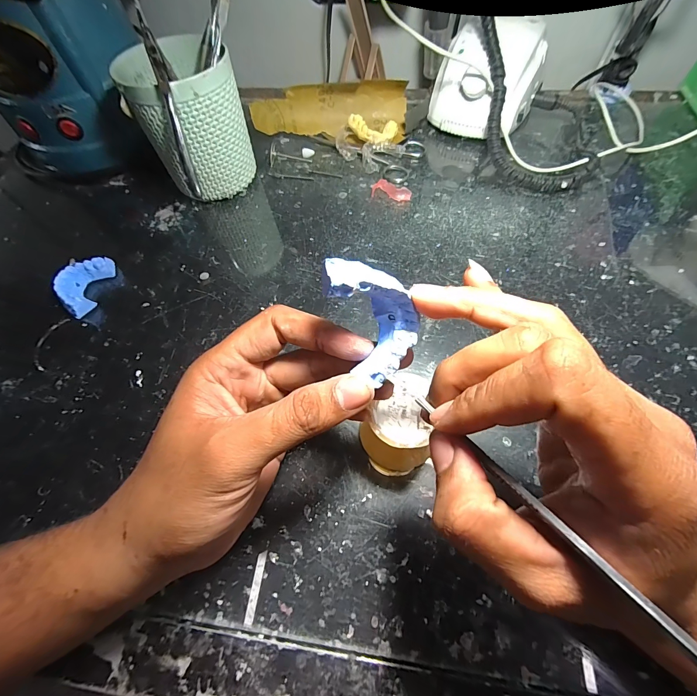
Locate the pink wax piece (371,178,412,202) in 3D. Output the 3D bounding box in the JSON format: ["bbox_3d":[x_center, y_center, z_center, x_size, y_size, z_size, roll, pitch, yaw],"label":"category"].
[{"bbox_3d":[0.045,-0.165,0.346,0.043,0.010,0.018,15,63,11],"label":"pink wax piece"}]

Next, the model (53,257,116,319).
[{"bbox_3d":[-0.238,-0.057,0.297,0.029,0.022,0.060,9,62,8],"label":"model"}]

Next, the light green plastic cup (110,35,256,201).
[{"bbox_3d":[-0.148,-0.217,0.321,0.093,0.125,0.101,-1,61,3],"label":"light green plastic cup"}]

